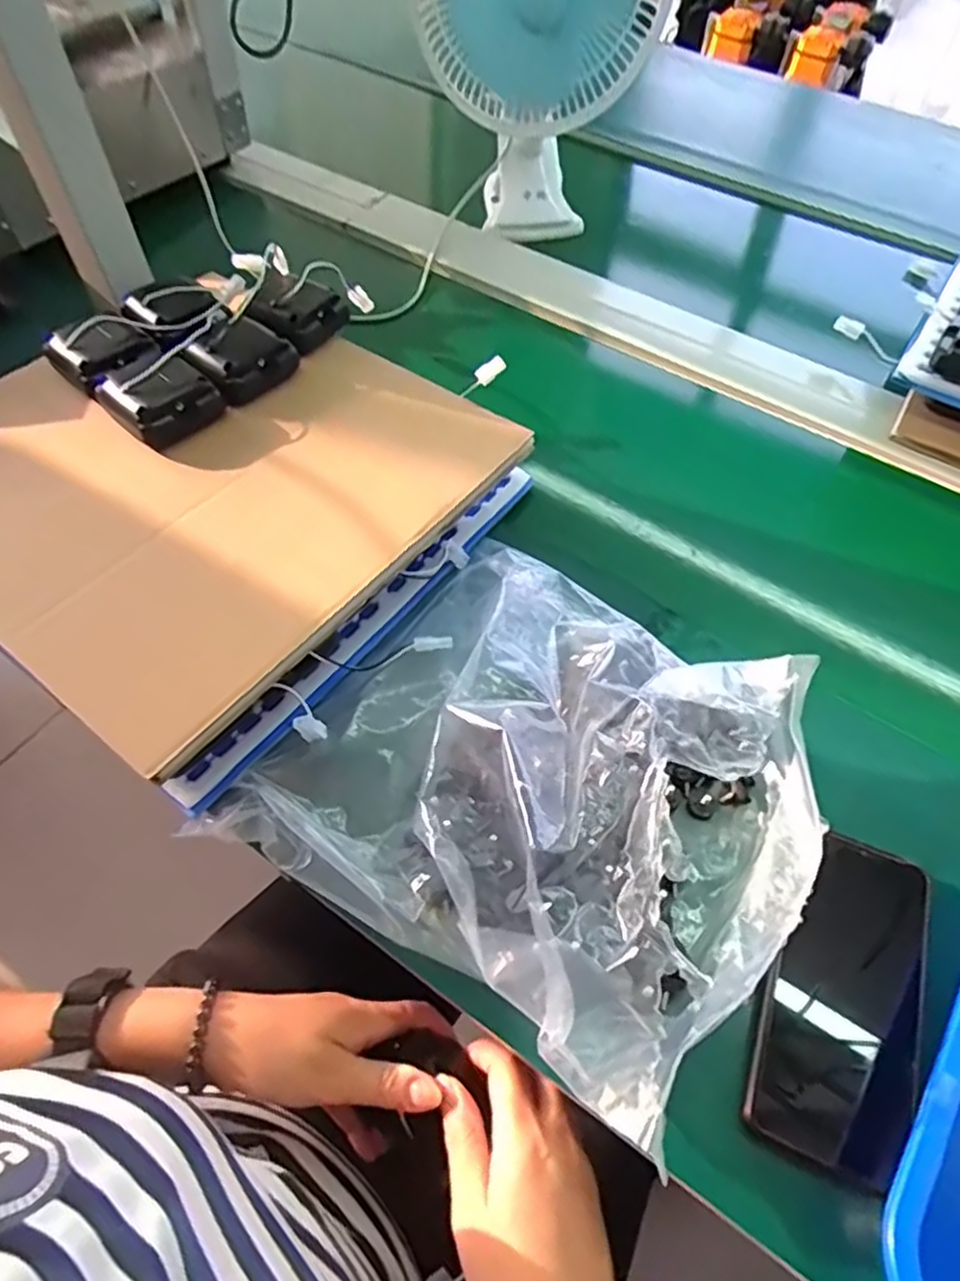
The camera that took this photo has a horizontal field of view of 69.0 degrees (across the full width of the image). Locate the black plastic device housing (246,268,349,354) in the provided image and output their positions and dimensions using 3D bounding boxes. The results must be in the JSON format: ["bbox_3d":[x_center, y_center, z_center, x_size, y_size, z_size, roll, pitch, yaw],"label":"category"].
[{"bbox_3d":[-0.146,-0.255,0.546,0.054,0.033,0.074,27,61,14],"label":"black plastic device housing"}]

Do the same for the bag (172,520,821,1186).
[{"bbox_3d":[0.041,0.066,0.384,0.290,0.099,0.264,35,64,18],"label":"bag"}]

